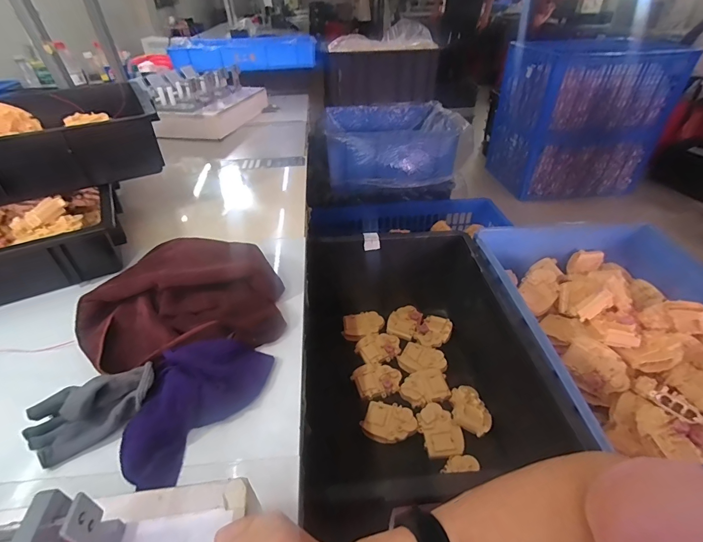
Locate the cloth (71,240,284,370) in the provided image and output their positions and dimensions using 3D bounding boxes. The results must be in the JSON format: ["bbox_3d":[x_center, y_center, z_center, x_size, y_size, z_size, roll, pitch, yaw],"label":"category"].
[{"bbox_3d":[-0.233,0.032,0.500,0.260,0.061,0.210,-13,40,-15],"label":"cloth"}]

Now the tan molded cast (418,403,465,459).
[{"bbox_3d":[0.158,0.286,0.655,0.068,0.011,0.093,-11,39,-12],"label":"tan molded cast"}]

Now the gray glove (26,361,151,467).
[{"bbox_3d":[-0.260,0.138,0.366,0.122,0.043,0.053,-31,45,-10],"label":"gray glove"}]

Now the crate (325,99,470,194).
[{"bbox_3d":[0.187,-0.523,1.516,0.569,0.195,0.458,-3,38,-2],"label":"crate"}]

